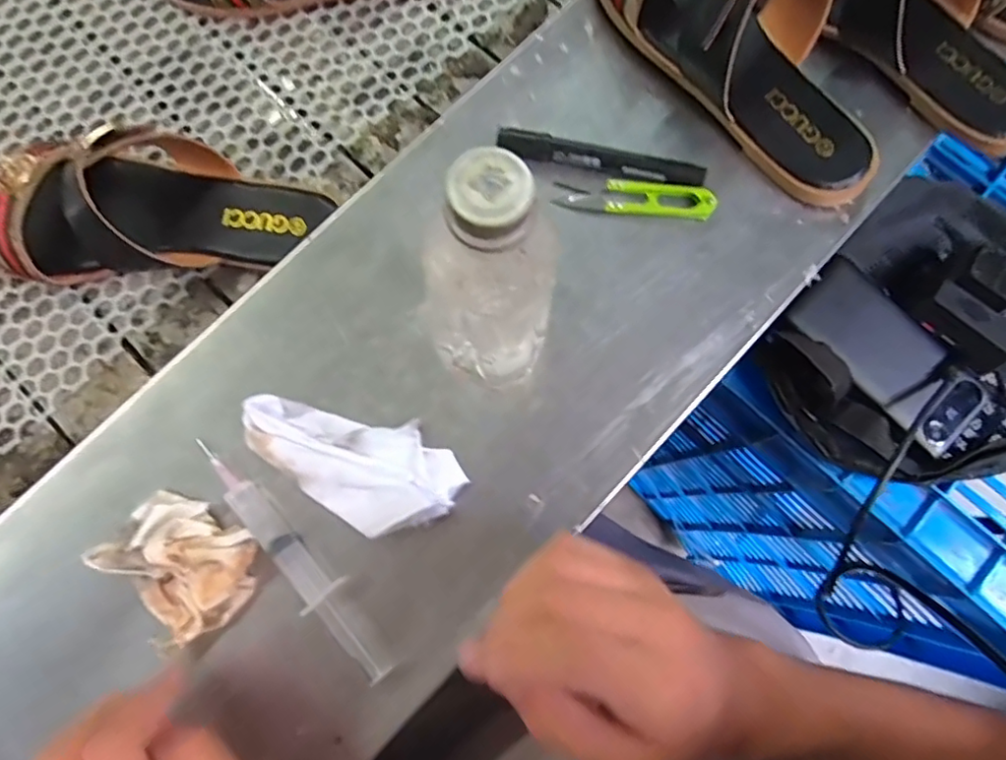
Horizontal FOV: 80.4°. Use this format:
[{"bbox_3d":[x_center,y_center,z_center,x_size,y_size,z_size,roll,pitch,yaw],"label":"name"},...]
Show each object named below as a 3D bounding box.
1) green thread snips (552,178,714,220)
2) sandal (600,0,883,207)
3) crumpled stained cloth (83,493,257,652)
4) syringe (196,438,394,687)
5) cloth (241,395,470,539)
[{"bbox_3d":[0.084,-0.118,0.381,0.098,0.011,0.024,5,80,-1],"label":"green thread snips"},{"bbox_3d":[0.154,-0.229,0.370,0.102,0.077,0.255,-37,83,-7],"label":"sandal"},{"bbox_3d":[-0.173,0.097,0.322,0.065,0.025,0.076,-42,83,-8],"label":"crumpled stained cloth"},{"bbox_3d":[-0.116,0.099,0.332,0.024,0.014,0.158,-36,83,-7],"label":"syringe"},{"bbox_3d":[-0.087,0.043,0.343,0.126,0.014,0.062,32,81,4],"label":"cloth"}]

